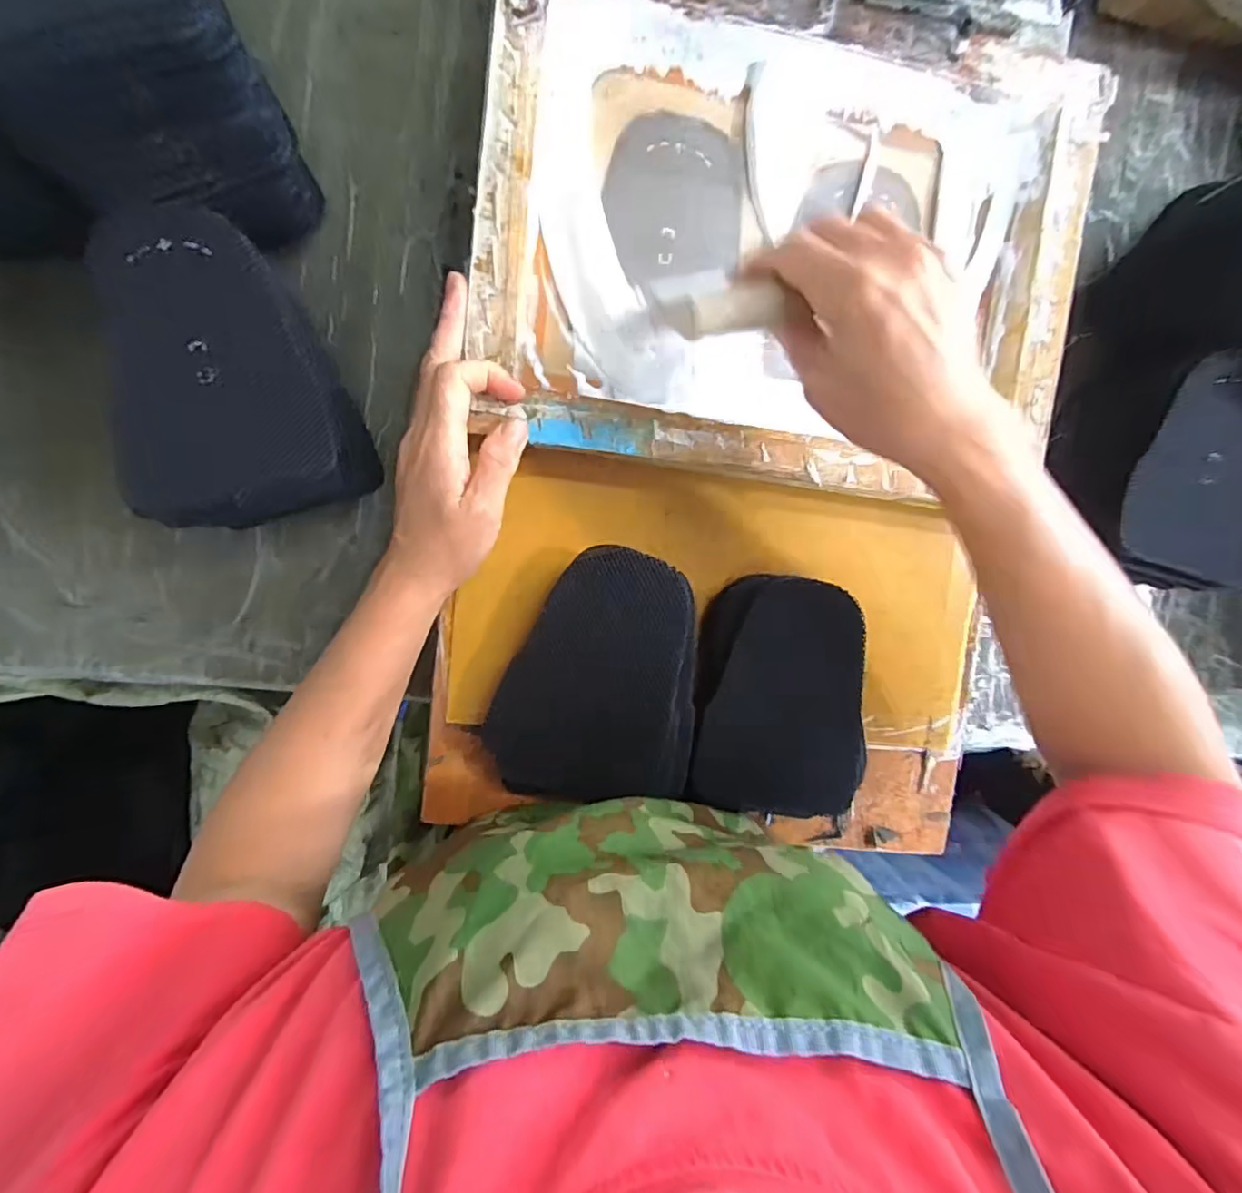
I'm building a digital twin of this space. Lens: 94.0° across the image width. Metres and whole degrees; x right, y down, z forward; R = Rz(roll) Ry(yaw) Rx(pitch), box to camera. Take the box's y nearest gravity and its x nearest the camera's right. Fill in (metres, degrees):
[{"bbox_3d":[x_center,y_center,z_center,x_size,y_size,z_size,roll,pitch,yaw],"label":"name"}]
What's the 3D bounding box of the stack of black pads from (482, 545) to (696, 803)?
[{"bbox_3d":[-0.016,0.048,0.355,0.117,0.033,0.150,4,95,-7],"label":"stack of black pads"}]

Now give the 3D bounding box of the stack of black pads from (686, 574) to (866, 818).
[{"bbox_3d":[0.099,0.063,0.371,0.109,0.027,0.145,3,95,-6],"label":"stack of black pads"}]

